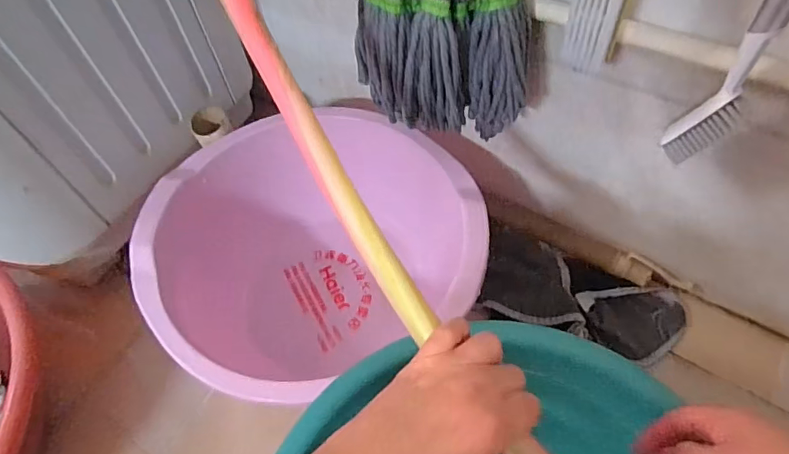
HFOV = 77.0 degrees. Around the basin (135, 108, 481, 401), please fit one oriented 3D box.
[{"bbox_3d":[-0.090,0.048,0.633,0.389,0.182,0.334,2,58,6],"label":"basin"}]

